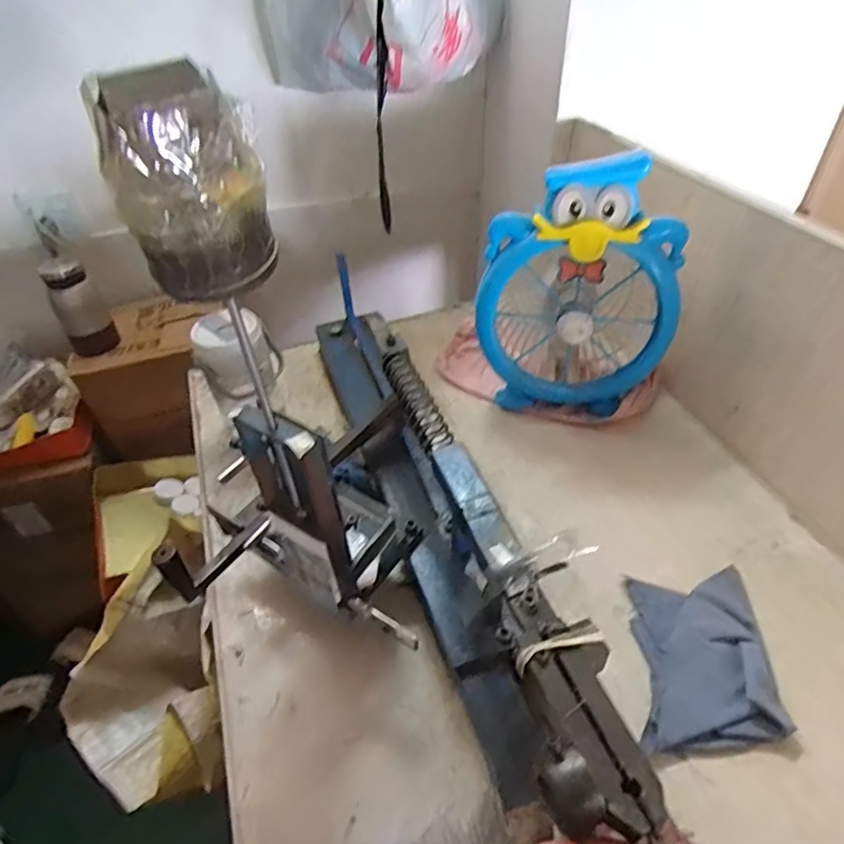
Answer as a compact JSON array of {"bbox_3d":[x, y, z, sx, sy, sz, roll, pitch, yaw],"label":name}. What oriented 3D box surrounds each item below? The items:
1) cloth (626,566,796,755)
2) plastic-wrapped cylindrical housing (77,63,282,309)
[{"bbox_3d":[0.243,0.201,0.502,0.113,0.019,0.161,2,43,6],"label":"cloth"},{"bbox_3d":[-0.098,-0.101,0.246,0.057,0.086,0.056,-17,45,-13],"label":"plastic-wrapped cylindrical housing"}]

